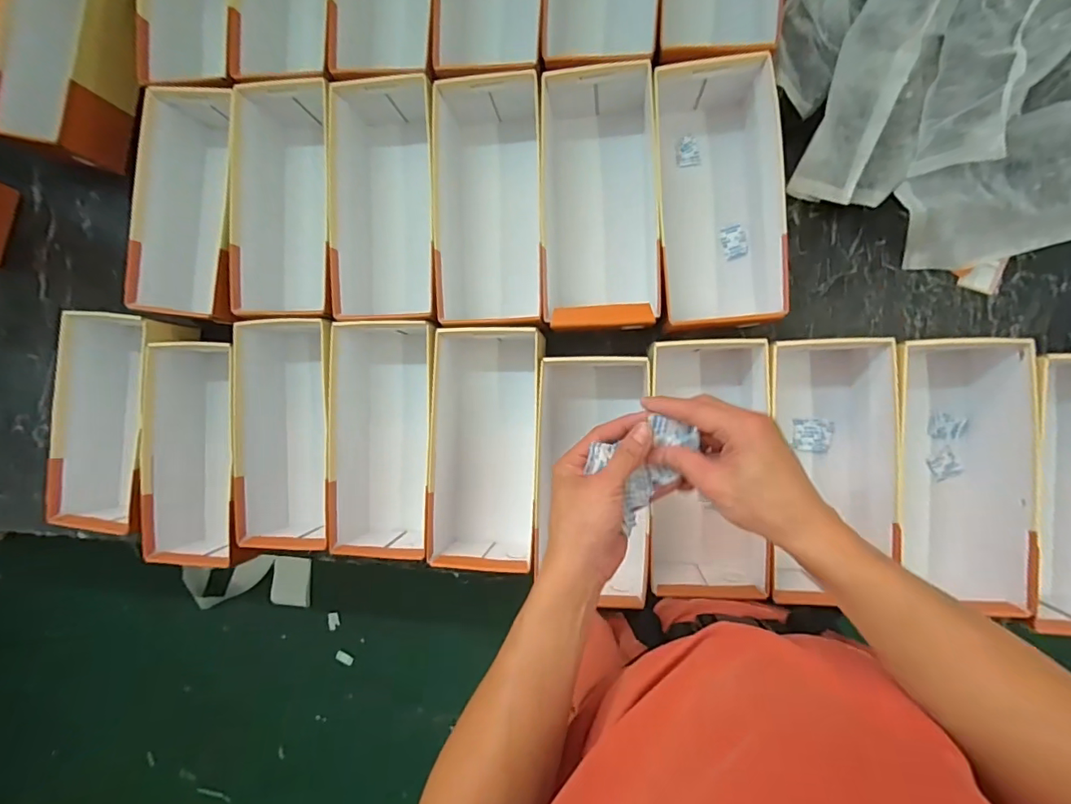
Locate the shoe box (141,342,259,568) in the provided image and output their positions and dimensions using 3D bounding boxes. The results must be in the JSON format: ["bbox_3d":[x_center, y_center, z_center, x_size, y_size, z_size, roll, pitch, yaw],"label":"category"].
[{"bbox_3d":[-0.421,0.069,0.677,0.130,0.132,0.291,2,92,8],"label":"shoe box"}]

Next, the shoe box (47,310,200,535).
[{"bbox_3d":[-0.559,0.030,0.688,0.155,0.098,0.293,4,92,8],"label":"shoe box"}]

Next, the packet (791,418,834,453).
[{"bbox_3d":[0.334,0.040,0.599,0.046,0.004,0.040,4,92,8],"label":"packet"}]

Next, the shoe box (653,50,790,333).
[{"bbox_3d":[0.202,-0.238,0.570,0.129,0.090,0.281,-5,91,8],"label":"shoe box"}]

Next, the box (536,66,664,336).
[{"bbox_3d":[0.074,-0.227,0.590,0.137,0.089,0.289,-2,92,8],"label":"box"}]

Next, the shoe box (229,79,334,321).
[{"bbox_3d":[-0.299,-0.250,0.643,0.143,0.107,0.300,0,92,8],"label":"shoe box"}]

